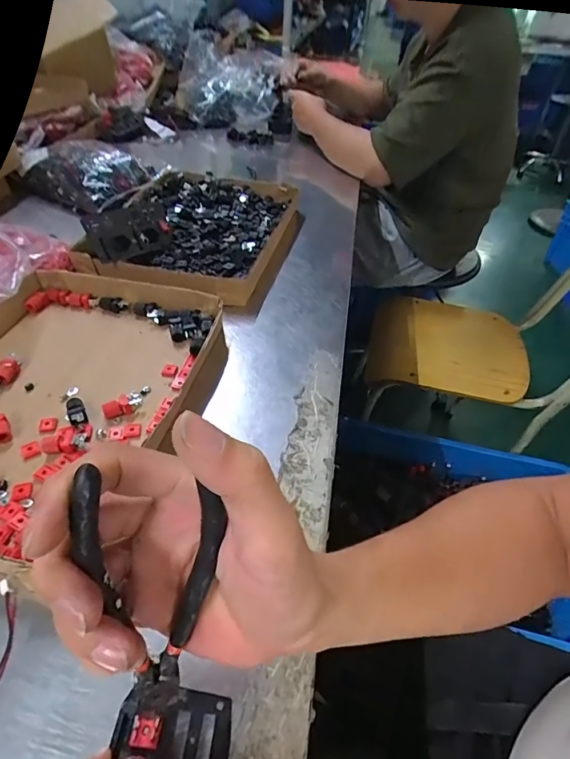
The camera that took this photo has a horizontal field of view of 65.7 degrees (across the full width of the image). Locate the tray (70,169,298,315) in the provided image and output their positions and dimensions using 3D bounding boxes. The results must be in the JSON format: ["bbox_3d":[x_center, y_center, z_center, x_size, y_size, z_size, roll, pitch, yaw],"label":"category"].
[{"bbox_3d":[-0.120,-0.227,0.623,0.261,0.060,0.329,9,44,5],"label":"tray"}]

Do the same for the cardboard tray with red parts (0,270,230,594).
[{"bbox_3d":[-0.207,0.007,0.399,0.261,0.034,0.319,10,44,7],"label":"cardboard tray with red parts"}]

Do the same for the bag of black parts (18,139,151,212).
[{"bbox_3d":[-0.323,-0.343,0.726,0.168,0.054,0.139,21,47,17],"label":"bag of black parts"}]

